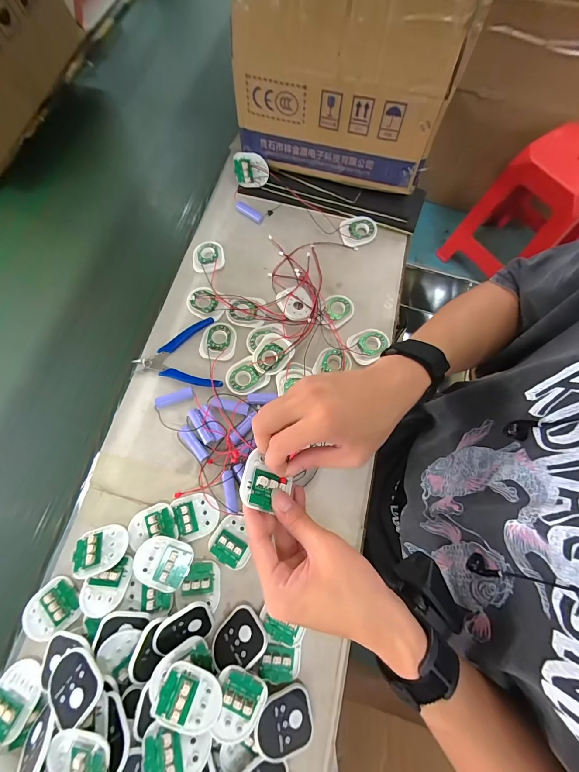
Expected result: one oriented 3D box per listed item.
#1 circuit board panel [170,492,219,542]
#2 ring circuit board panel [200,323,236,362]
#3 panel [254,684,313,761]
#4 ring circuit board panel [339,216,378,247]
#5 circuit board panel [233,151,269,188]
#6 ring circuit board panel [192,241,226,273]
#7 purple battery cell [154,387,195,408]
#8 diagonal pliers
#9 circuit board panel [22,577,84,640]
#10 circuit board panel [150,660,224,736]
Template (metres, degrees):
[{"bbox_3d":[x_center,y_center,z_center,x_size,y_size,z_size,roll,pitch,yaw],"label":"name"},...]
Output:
[{"bbox_3d":[-0.109,0.151,0.375,0.049,0.011,0.049,-21,72,-7],"label":"circuit board panel"},{"bbox_3d":[-0.101,-0.064,0.452,0.047,0.005,0.055,8,71,3],"label":"ring circuit board panel"},{"bbox_3d":[-0.004,0.327,0.309,0.058,0.006,0.048,-1,69,-24],"label":"panel"},{"bbox_3d":[0.112,-0.252,0.518,0.063,0.013,0.048,-13,71,-4],"label":"ring circuit board panel"},{"bbox_3d":[-0.066,-0.353,0.521,0.068,0.050,0.011,10,57,21],"label":"circuit board panel"},{"bbox_3d":[-0.127,-0.202,0.502,0.049,0.012,0.058,-6,71,-2],"label":"ring circuit board panel"},{"bbox_3d":[-0.152,0.016,0.422,0.050,0.012,0.015,-15,71,-5],"label":"purple battery cell"},{"bbox_3d":[-0.143,-0.053,0.445,0.121,0.008,0.097,11,71,4],"label":"diagonal pliers"},{"bbox_3d":[-0.257,0.239,0.341,0.059,0.012,0.049,-26,73,-8],"label":"circuit board panel"},{"bbox_3d":[-0.093,0.289,0.291,0.058,0.012,0.049,21,72,7],"label":"circuit board panel"}]

